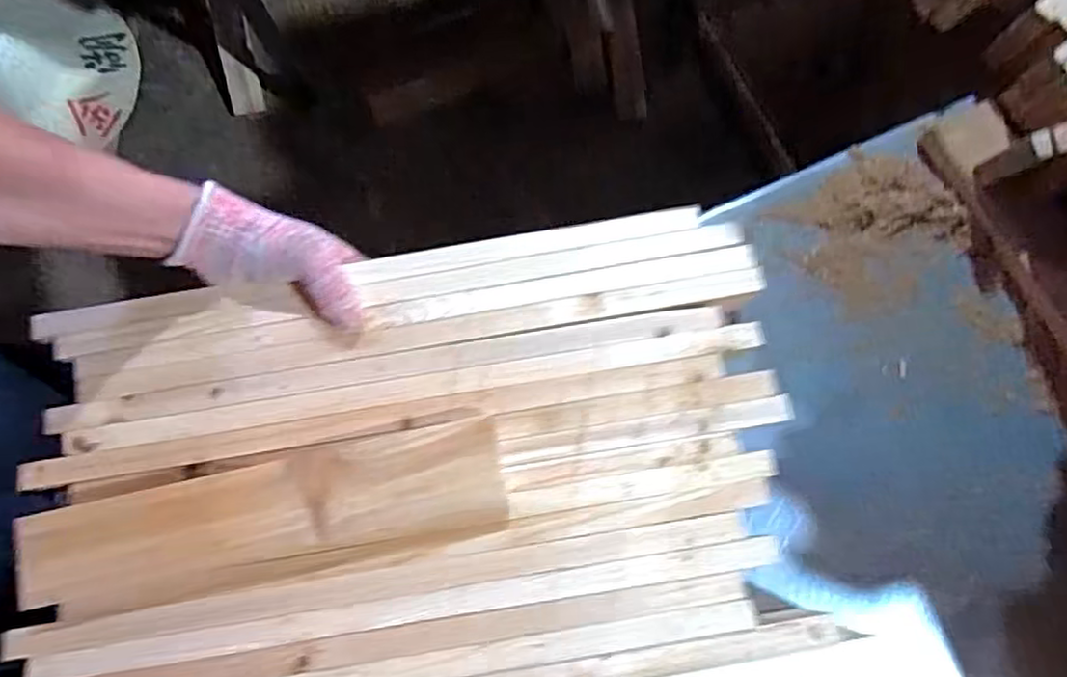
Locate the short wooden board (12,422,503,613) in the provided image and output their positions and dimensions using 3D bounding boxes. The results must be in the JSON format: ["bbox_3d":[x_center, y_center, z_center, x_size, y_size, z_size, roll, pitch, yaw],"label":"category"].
[{"bbox_3d":[-0.176,0.118,0.439,0.311,0.024,0.070,-10,79,-2],"label":"short wooden board"}]

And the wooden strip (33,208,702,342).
[{"bbox_3d":[-0.123,-0.050,0.487,0.492,0.007,0.019,-10,79,-1],"label":"wooden strip"}]

